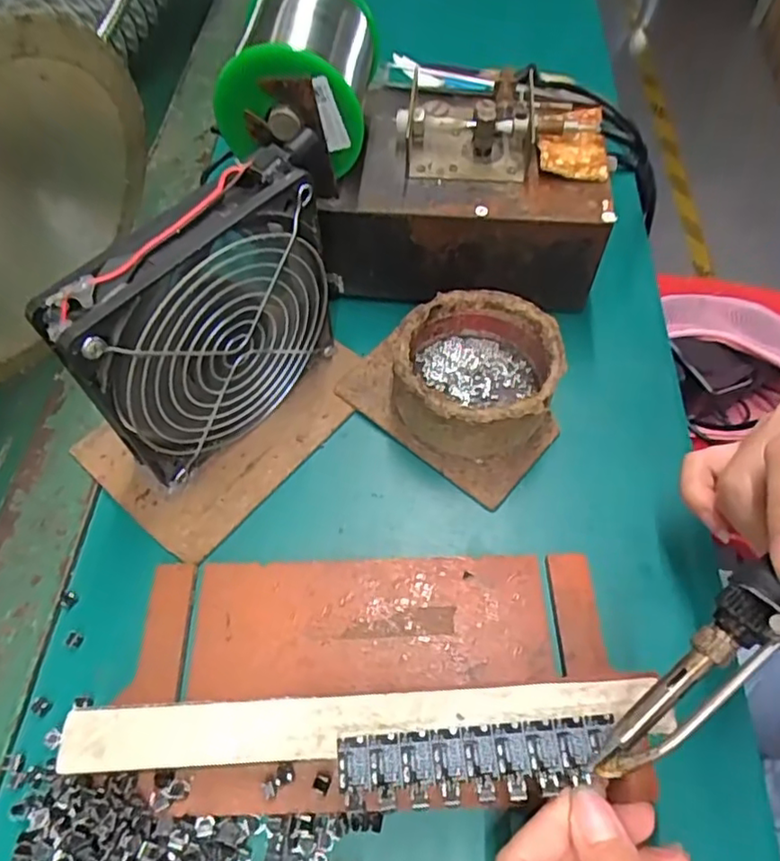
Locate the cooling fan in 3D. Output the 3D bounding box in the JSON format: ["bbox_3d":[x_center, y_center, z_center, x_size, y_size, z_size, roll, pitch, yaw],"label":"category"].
[{"bbox_3d":[-0.075,-0.045,0.277,0.024,0.129,0.126,36,67,20],"label":"cooling fan"}]

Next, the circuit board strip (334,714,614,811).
[{"bbox_3d":[0.030,0.114,0.210,0.094,0.004,0.023,-5,59,-2],"label":"circuit board strip"}]

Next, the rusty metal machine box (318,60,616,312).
[{"bbox_3d":[0.042,-0.142,0.356,0.153,0.084,0.111,2,60,3],"label":"rusty metal machine box"}]

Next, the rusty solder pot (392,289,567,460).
[{"bbox_3d":[0.044,-0.029,0.317,0.080,0.043,0.081,-1,59,1],"label":"rusty solder pot"}]

